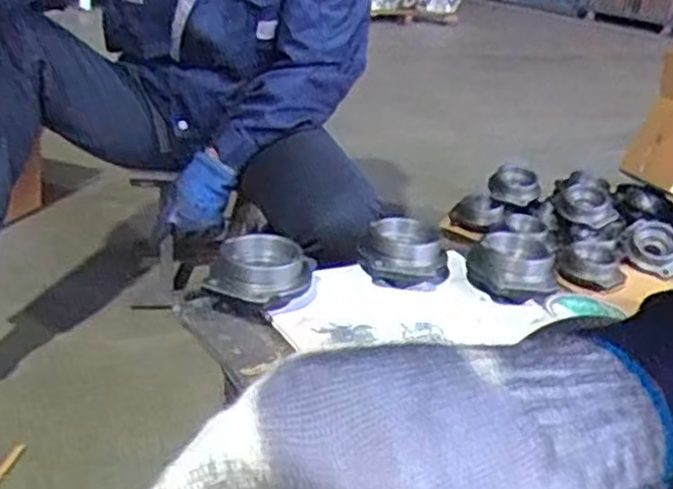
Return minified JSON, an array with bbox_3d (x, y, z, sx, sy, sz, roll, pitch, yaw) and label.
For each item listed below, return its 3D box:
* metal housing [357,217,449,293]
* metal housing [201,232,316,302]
[{"bbox_3d":[0.083,0.011,0.896,0.108,0.052,0.114,9,24,6],"label":"metal housing"},{"bbox_3d":[-0.079,0.035,0.793,0.104,0.058,0.095,7,24,1],"label":"metal housing"}]

